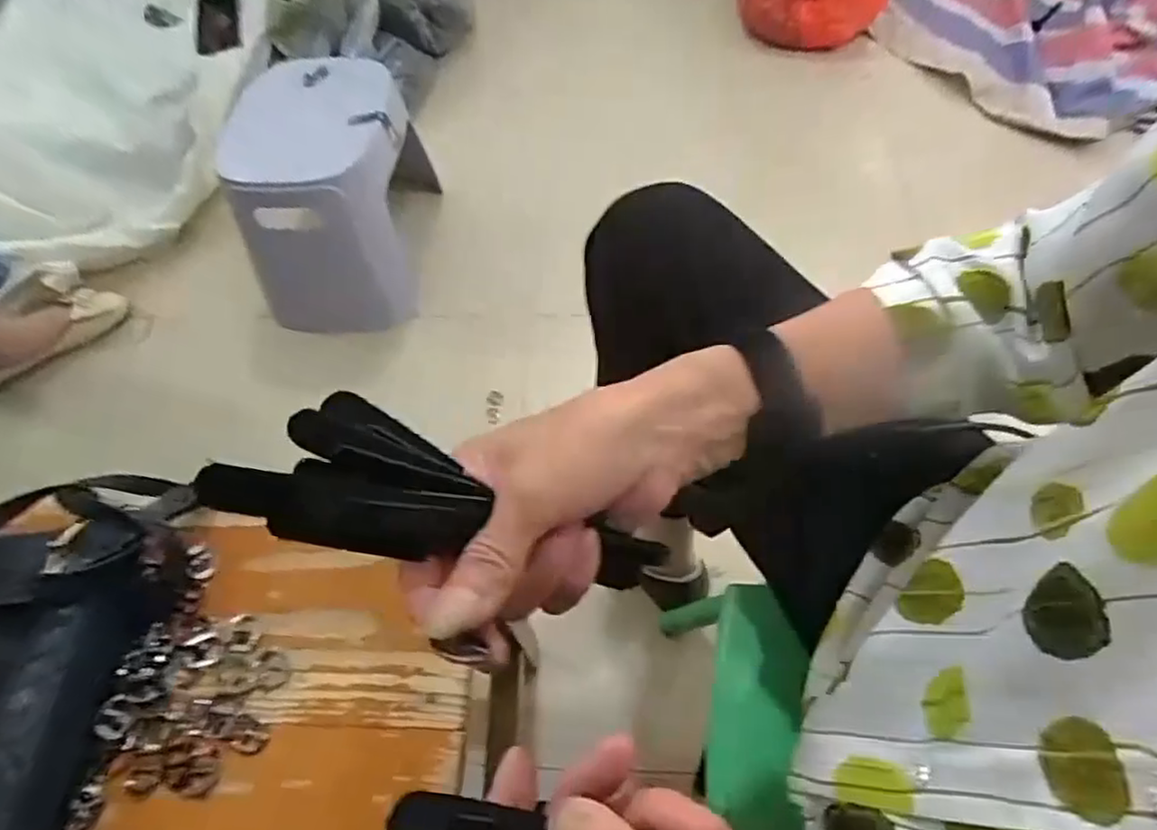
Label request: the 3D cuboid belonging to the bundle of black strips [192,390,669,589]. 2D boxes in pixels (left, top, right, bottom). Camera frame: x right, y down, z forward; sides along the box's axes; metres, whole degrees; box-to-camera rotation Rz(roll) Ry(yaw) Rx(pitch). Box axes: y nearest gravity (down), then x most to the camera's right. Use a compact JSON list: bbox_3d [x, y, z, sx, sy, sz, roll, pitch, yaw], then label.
[{"bbox_3d":[-0.044,0.034,0.254,0.171,0.027,0.045,18,55,-22],"label":"bundle of black strips"}]

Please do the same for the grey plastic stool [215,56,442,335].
[{"bbox_3d":[-0.364,-0.327,0.989,0.258,0.230,0.296,-11,58,-4],"label":"grey plastic stool"}]

